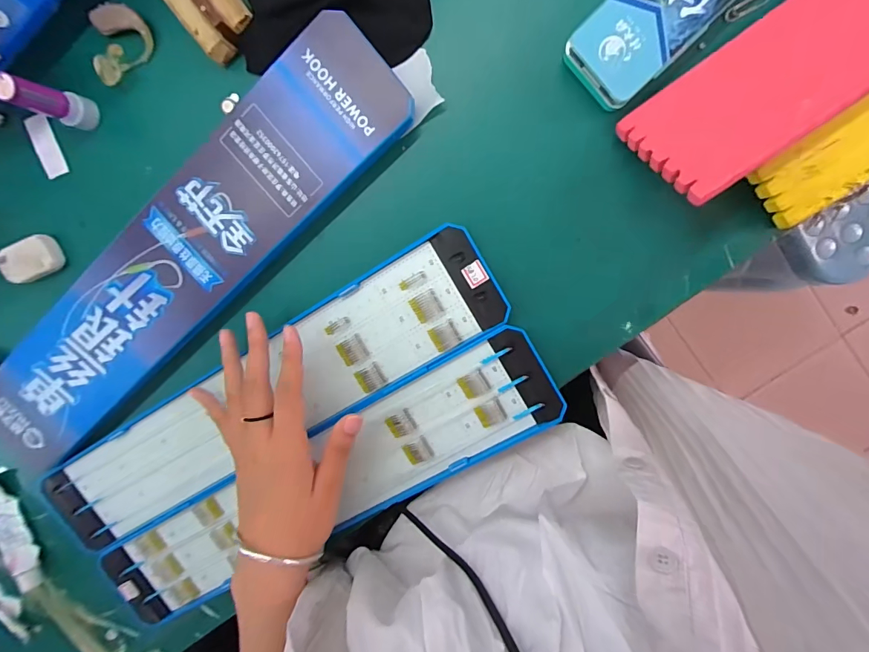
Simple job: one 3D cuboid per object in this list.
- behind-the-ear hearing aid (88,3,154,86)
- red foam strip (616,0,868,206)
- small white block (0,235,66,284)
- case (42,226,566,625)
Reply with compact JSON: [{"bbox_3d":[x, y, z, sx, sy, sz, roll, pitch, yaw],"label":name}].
[{"bbox_3d":[-0.225,-0.203,0.298,0.037,0.017,0.050,-6,99,2],"label":"behind-the-ear hearing aid"},{"bbox_3d":[0.283,-0.203,0.232,0.353,0.007,0.083,-35,61,10],"label":"red foam strip"},{"bbox_3d":[-0.328,-0.054,0.334,0.048,0.011,0.030,-21,99,8],"label":"small white block"},{"bbox_3d":[-0.133,0.109,0.363,0.461,0.017,0.177,-28,98,11],"label":"case"}]

